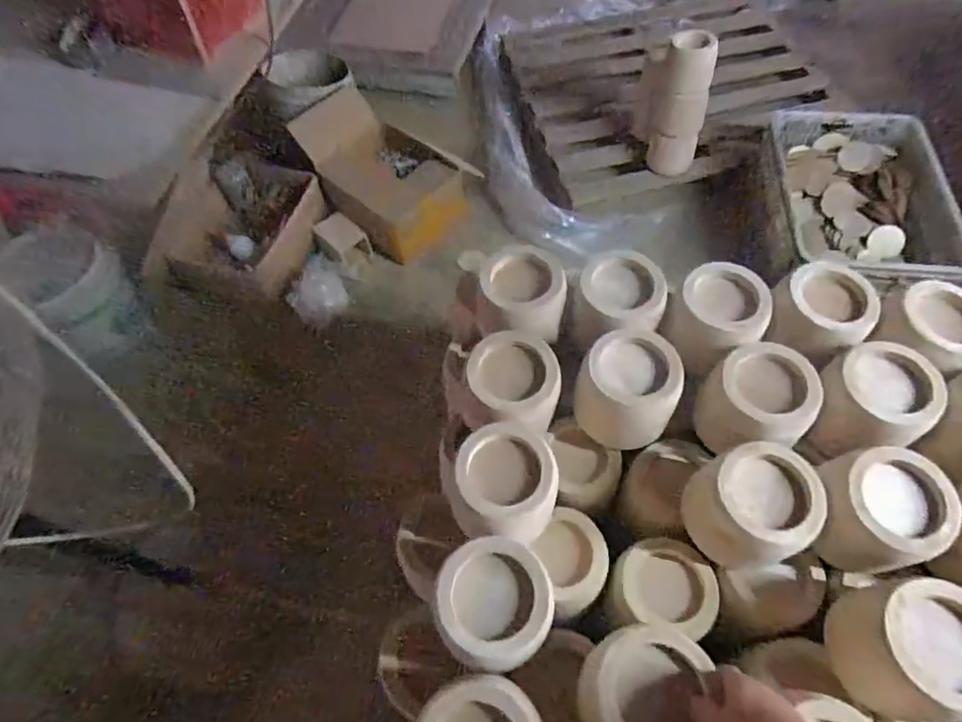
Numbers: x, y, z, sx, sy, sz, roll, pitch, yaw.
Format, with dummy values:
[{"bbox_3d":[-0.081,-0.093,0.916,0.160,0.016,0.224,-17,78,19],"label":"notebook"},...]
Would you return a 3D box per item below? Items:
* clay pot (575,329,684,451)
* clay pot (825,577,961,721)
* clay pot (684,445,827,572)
[{"bbox_3d":[0.206,0.041,0.786,0.131,0.114,0.127,-1,60,2],"label":"clay pot"},{"bbox_3d":[0.460,0.310,0.594,0.131,0.109,0.131,8,61,7],"label":"clay pot"},{"bbox_3d":[0.339,0.181,0.706,0.128,0.112,0.131,-1,60,2],"label":"clay pot"}]

